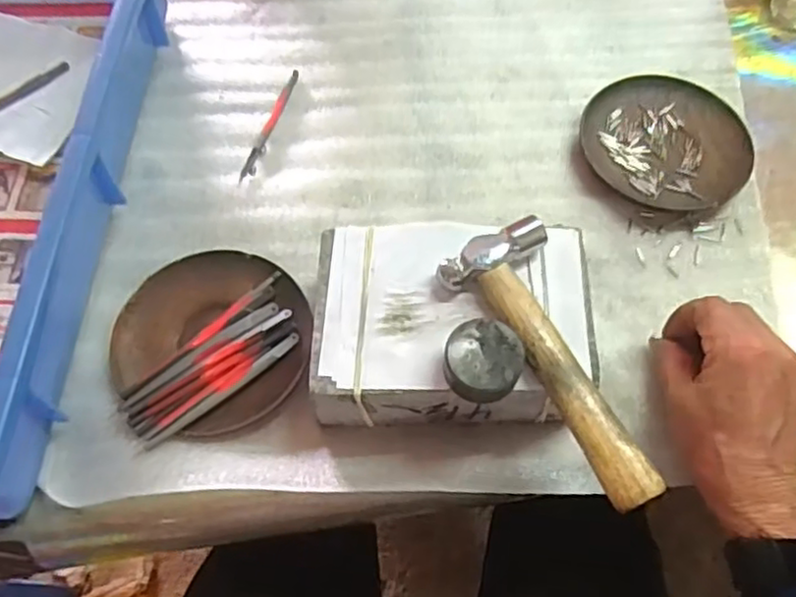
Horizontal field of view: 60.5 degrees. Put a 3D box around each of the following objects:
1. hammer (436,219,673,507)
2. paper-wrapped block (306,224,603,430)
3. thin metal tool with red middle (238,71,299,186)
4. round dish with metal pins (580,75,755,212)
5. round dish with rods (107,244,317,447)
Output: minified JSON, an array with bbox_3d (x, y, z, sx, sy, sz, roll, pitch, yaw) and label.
[{"bbox_3d":[0.080,0.028,0.332,0.055,0.015,0.148,-25,65,-12],"label":"hammer"},{"bbox_3d":[0.029,0.019,0.380,0.146,0.057,0.108,0,61,-1],"label":"paper-wrapped block"},{"bbox_3d":[-0.092,-0.125,0.492,0.009,0.004,0.108,13,62,7],"label":"thin metal tool with red middle"},{"bbox_3d":[0.188,-0.110,0.481,0.115,0.012,0.112,0,61,0],"label":"round dish with metal pins"},{"bbox_3d":[-0.110,0.022,0.402,0.112,0.016,0.113,0,61,0],"label":"round dish with rods"}]

